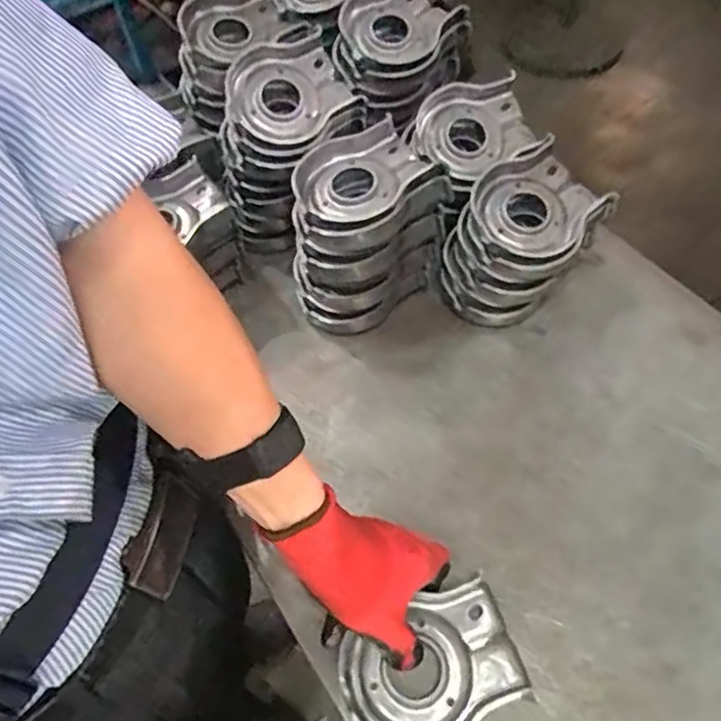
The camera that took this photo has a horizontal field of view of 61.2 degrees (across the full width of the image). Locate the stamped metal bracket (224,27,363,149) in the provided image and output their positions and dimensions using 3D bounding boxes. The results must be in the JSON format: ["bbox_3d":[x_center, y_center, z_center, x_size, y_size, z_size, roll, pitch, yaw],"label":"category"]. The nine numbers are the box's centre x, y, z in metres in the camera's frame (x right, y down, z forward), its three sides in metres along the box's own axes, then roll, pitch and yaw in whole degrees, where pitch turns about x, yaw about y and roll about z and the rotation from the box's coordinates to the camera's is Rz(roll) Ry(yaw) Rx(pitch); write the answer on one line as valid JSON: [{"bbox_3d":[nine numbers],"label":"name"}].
[{"bbox_3d":[-0.073,-0.268,0.605,0.108,0.019,0.120,43,73,-1],"label":"stamped metal bracket"}]

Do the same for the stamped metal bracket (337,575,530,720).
[{"bbox_3d":[0.051,0.218,0.427,0.123,0.014,0.086,-22,56,-14],"label":"stamped metal bracket"}]

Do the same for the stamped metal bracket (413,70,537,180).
[{"bbox_3d":[0.118,-0.235,0.614,0.137,0.048,0.091,-32,59,-20],"label":"stamped metal bracket"}]

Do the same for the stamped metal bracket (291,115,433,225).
[{"bbox_3d":[-0.002,-0.172,0.553,0.098,0.024,0.122,22,59,17],"label":"stamped metal bracket"}]

